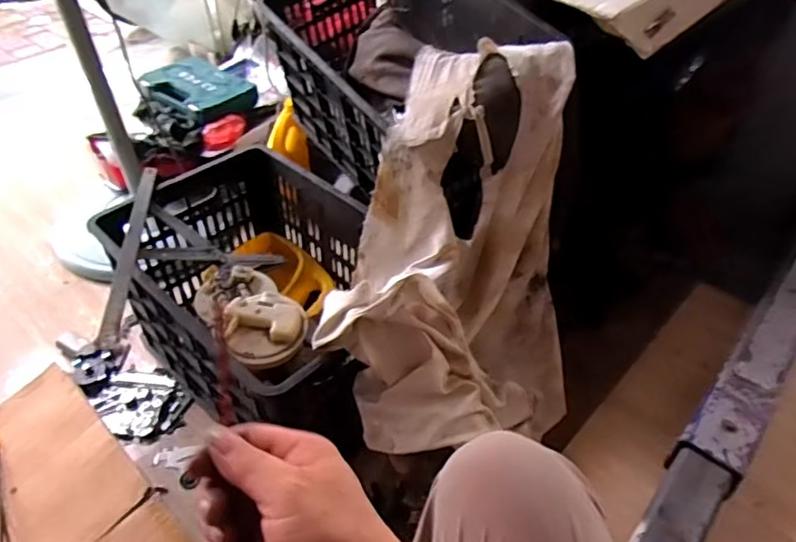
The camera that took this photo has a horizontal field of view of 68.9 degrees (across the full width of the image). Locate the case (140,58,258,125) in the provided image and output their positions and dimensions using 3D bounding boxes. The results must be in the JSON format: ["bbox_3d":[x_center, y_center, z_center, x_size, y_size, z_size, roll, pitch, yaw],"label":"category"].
[{"bbox_3d":[-0.534,-0.484,1.557,0.275,0.059,0.233,27,49,25],"label":"case"}]

